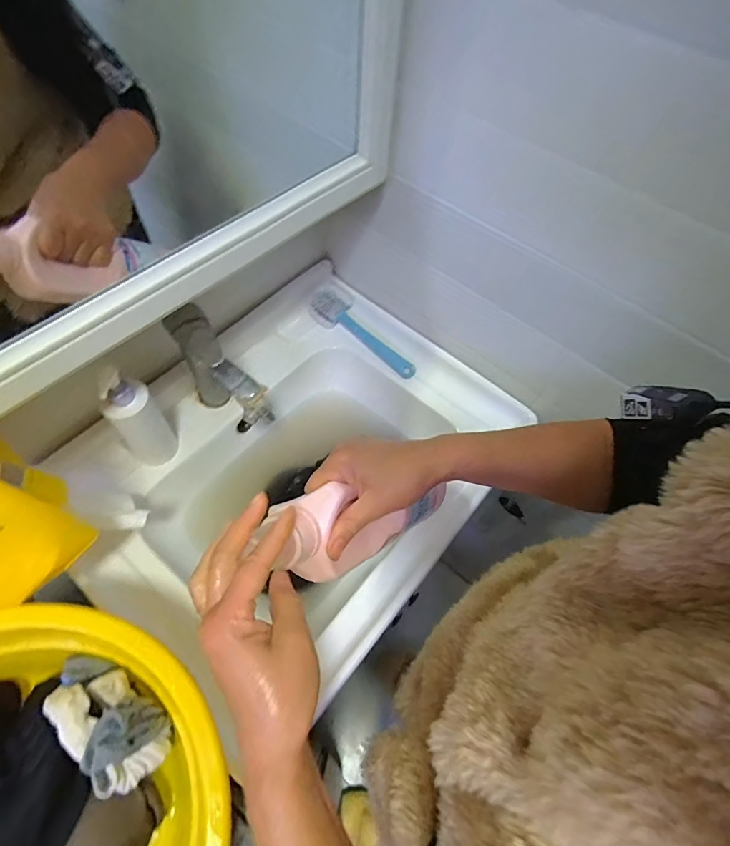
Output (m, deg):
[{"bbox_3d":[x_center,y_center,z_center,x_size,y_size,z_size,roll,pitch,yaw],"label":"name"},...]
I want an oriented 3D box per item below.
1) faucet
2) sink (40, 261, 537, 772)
[{"bbox_3d":[-0.192,-0.062,0.591,0.150,0.210,0.040,36,64,16],"label":"faucet"},{"bbox_3d":[-0.096,0.080,0.676,0.456,0.163,0.577,38,65,17],"label":"sink"}]

